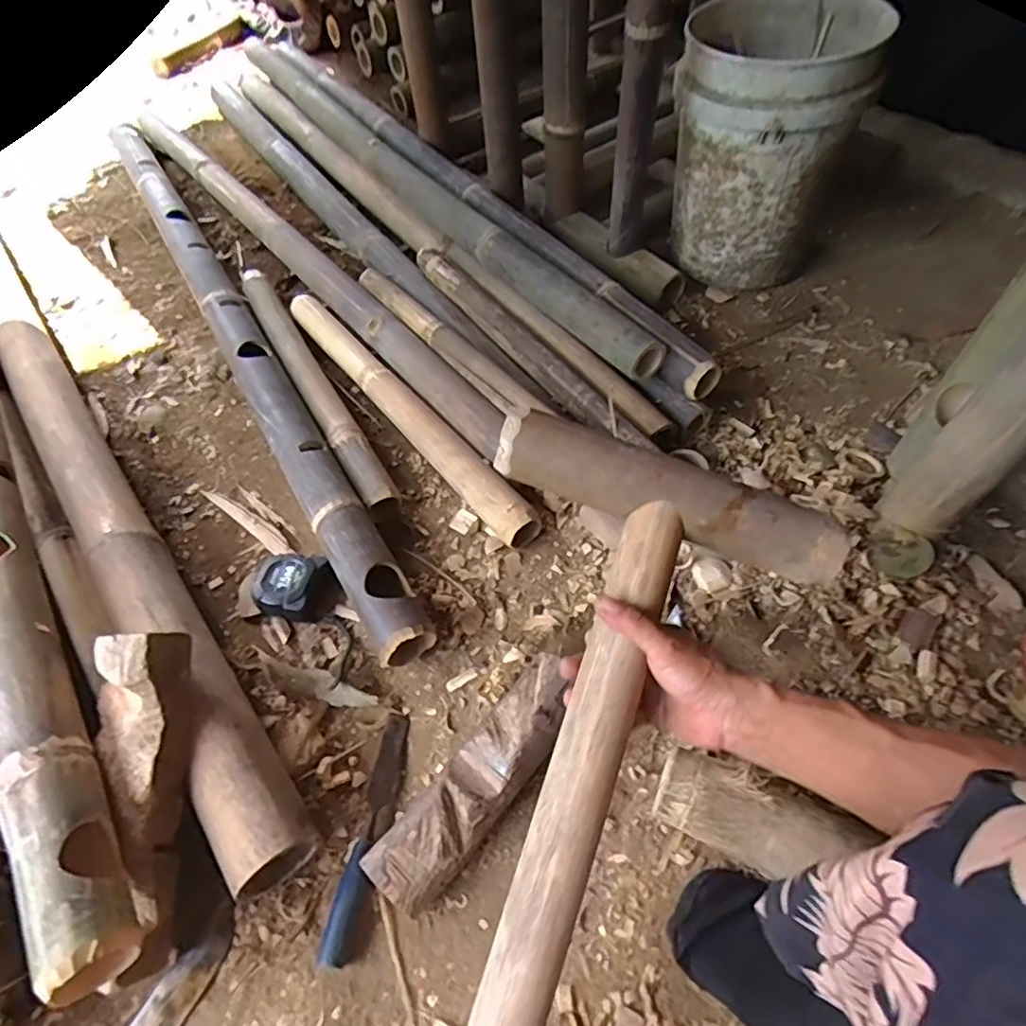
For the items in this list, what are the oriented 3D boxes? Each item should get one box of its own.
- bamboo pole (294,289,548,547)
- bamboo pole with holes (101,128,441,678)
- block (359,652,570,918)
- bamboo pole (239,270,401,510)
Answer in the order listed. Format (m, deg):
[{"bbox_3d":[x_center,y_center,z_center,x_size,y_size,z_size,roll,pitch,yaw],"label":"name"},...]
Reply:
[{"bbox_3d":[-0.182,-0.173,0.922,0.056,0.060,0.638,-34,60,-21],"label":"bamboo pole"},{"bbox_3d":[-0.502,-0.351,1.052,0.082,0.079,1.497,-28,58,-16],"label":"bamboo pole with holes"},{"bbox_3d":[-0.026,0.266,0.606,0.075,0.058,0.270,33,62,24],"label":"block"},{"bbox_3d":[-0.334,-0.222,0.973,0.053,0.055,0.637,-27,57,-16],"label":"bamboo pole"}]

